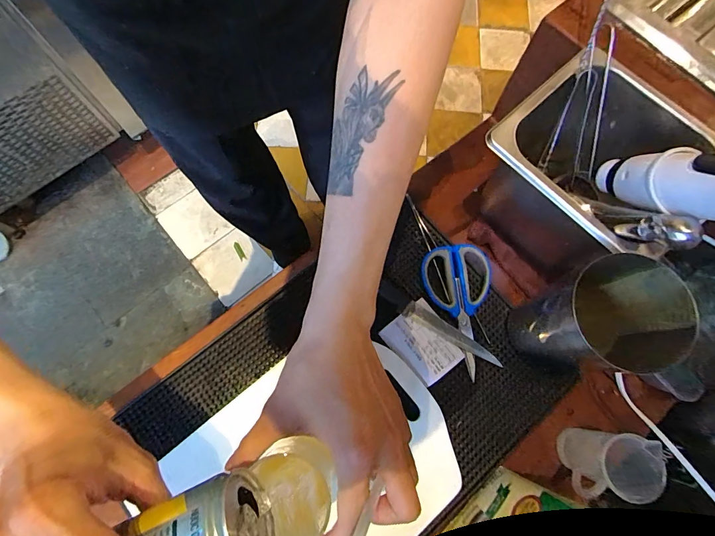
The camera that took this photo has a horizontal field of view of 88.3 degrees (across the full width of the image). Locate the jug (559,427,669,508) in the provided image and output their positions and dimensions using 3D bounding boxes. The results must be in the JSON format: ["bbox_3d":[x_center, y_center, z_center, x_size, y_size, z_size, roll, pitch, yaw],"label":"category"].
[{"bbox_3d":[0.237,0.188,0.351,0.048,0.075,0.063,11,73,2],"label":"jug"}]

